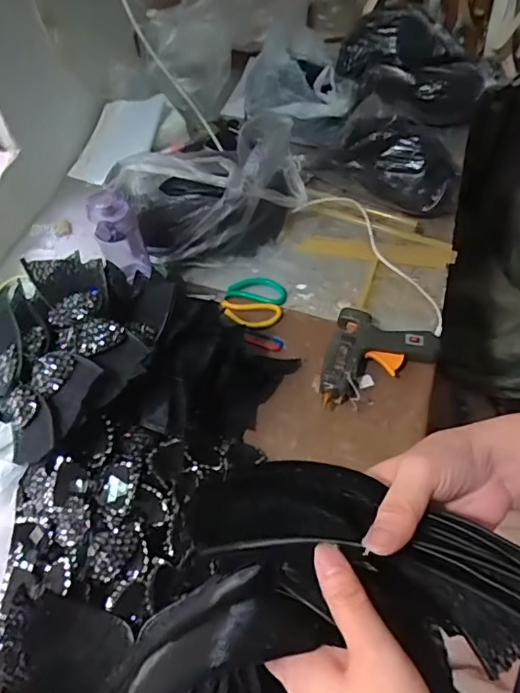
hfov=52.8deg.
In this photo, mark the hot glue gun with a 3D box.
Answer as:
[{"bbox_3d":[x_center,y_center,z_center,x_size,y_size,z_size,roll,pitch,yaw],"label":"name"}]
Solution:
[{"bbox_3d":[0.181,0.025,0.794,0.162,0.042,0.167,13,58,11],"label":"hot glue gun"}]

